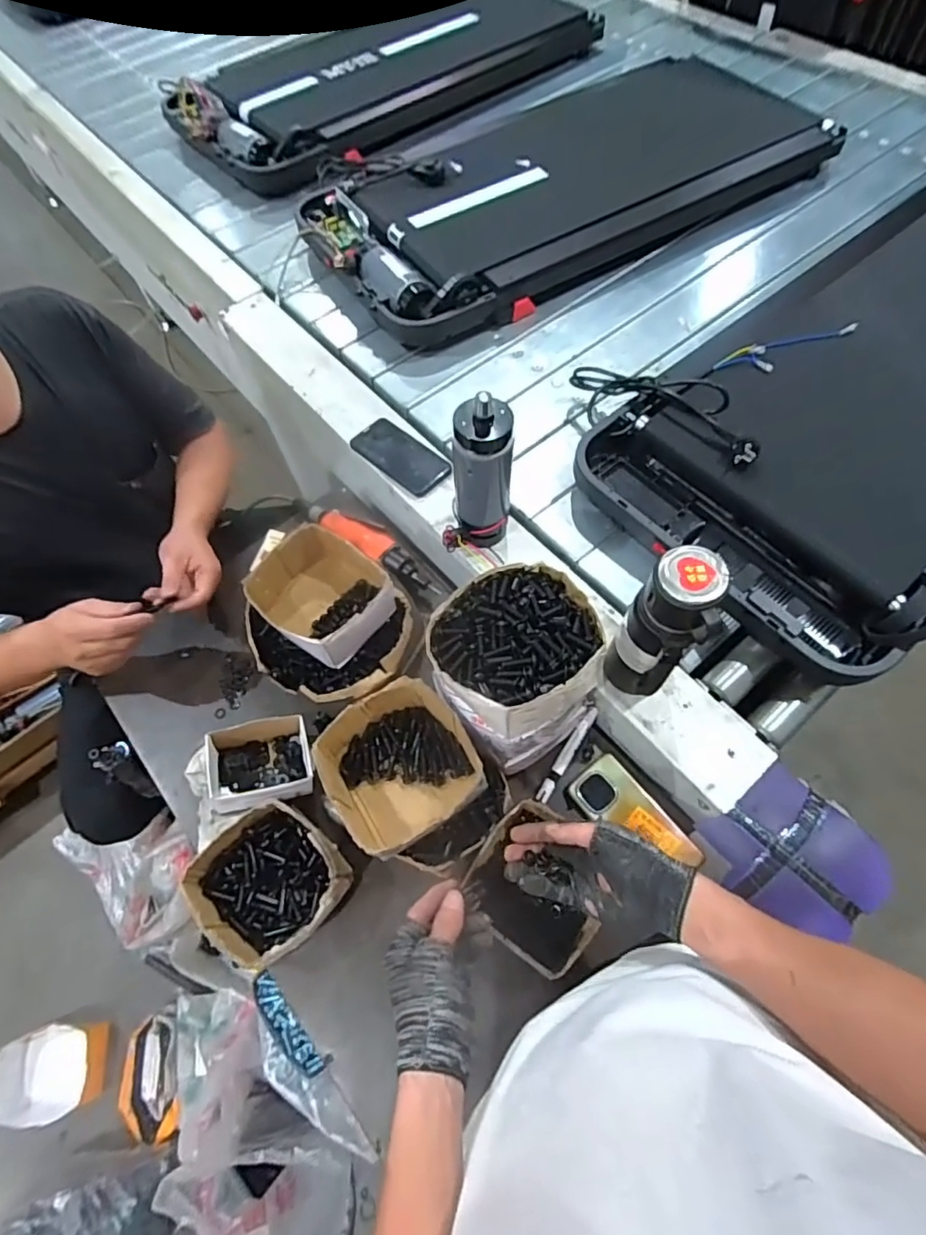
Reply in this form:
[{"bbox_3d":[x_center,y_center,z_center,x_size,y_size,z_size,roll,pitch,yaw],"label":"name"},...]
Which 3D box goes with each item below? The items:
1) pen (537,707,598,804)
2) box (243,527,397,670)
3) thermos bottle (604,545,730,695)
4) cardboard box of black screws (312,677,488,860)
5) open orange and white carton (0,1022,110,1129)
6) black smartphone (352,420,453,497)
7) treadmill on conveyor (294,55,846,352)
[{"bbox_3d":[0.137,0.179,0.723,0.016,0.015,0.143,31,69,16],"label":"pen"},{"bbox_3d":[-0.184,-0.027,0.737,0.157,0.076,0.138,32,69,16],"label":"box"},{"bbox_3d":[0.205,0.021,0.595,0.068,0.247,0.070,26,68,14],"label":"thermos bottle"},{"bbox_3d":[-0.069,0.164,0.617,0.166,0.066,0.160,-24,65,-9],"label":"cardboard box of black screws"},{"bbox_3d":[-0.829,0.914,1.107,0.207,0.063,0.161,-6,64,-1],"label":"open orange and white carton"},{"bbox_3d":[-0.098,-0.257,0.870,0.169,0.016,0.070,41,72,19],"label":"black smartphone"},{"bbox_3d":[0.216,-0.919,1.131,1.076,0.098,0.542,-29,66,-11],"label":"treadmill on conveyor"}]

